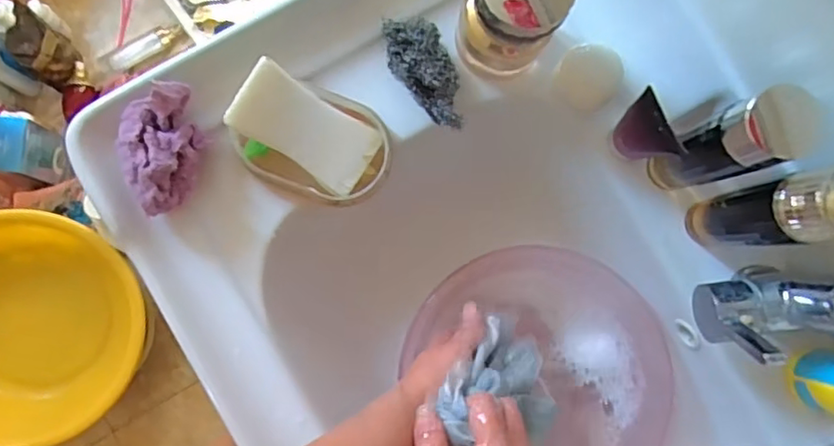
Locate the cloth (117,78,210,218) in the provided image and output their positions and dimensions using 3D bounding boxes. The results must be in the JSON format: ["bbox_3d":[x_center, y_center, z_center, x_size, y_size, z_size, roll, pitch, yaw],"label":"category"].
[{"bbox_3d":[-0.192,-0.054,0.454,0.058,0.037,0.089,-12,85,-5],"label":"cloth"}]

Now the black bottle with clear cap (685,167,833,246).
[{"bbox_3d":[0.245,-0.005,0.418,0.048,0.164,0.044,0,84,-4],"label":"black bottle with clear cap"}]

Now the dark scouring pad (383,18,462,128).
[{"bbox_3d":[0.007,-0.124,0.484,0.044,0.022,0.099,-27,86,-6],"label":"dark scouring pad"}]

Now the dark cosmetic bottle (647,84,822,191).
[{"bbox_3d":[0.212,-0.052,0.421,0.032,0.152,0.043,-26,86,-6],"label":"dark cosmetic bottle"}]

